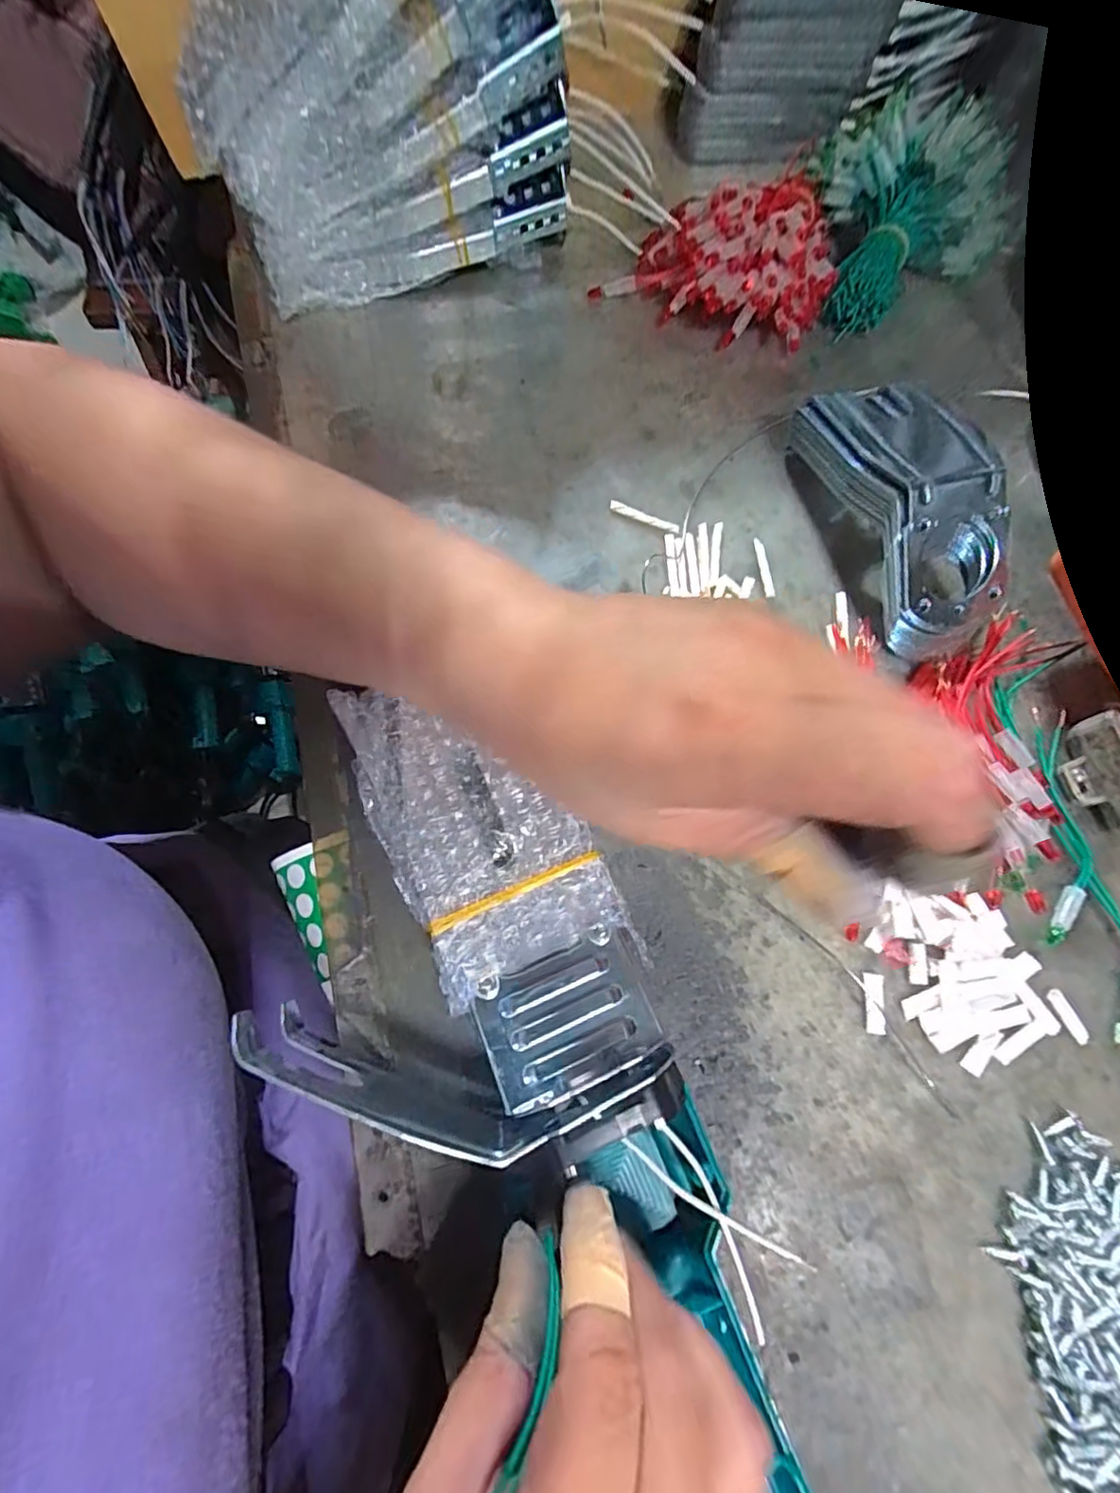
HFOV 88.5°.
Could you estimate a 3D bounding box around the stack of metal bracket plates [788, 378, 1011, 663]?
[{"bbox_3d":[0.160,-0.112,0.272,0.062,0.053,0.129,-12,72,-5],"label":"stack of metal bracket plates"}]

